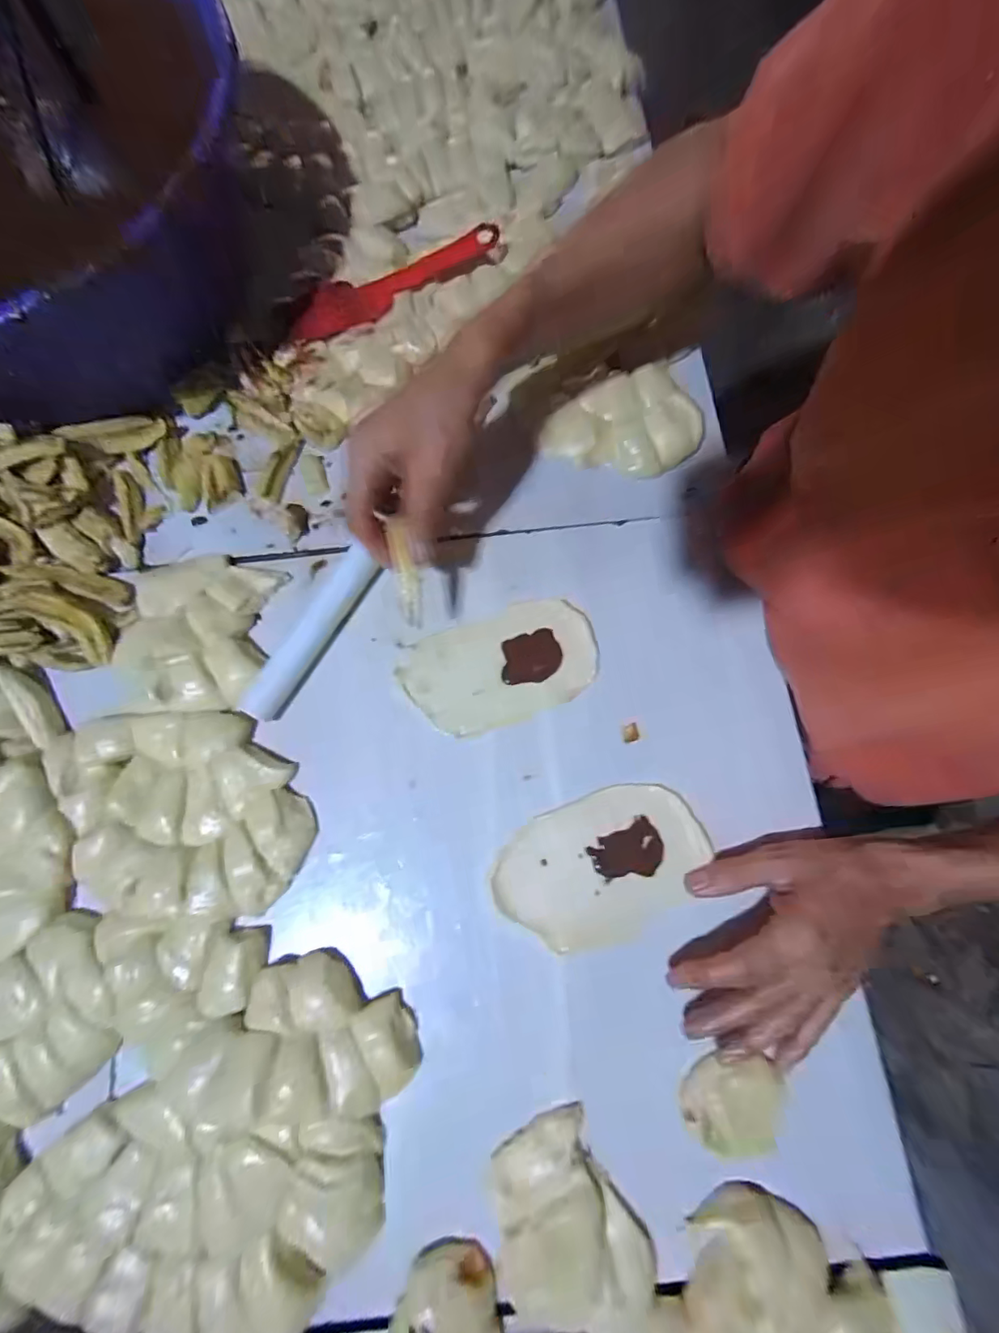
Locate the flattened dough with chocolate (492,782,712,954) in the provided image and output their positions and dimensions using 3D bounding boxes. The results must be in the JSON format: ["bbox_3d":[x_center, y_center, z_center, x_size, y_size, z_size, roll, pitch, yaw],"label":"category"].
[{"bbox_3d":[0.072,0.138,0.358,0.145,0.007,0.090,-25,78,-6],"label":"flattened dough with chocolate"}]

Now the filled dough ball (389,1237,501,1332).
[{"bbox_3d":[-0.029,0.370,0.289,0.061,0.025,0.058,0,77,-1],"label":"filled dough ball"}]

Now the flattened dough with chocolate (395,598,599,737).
[{"bbox_3d":[0.001,-0.001,0.393,0.145,0.009,0.084,-19,78,-5],"label":"flattened dough with chocolate"}]

